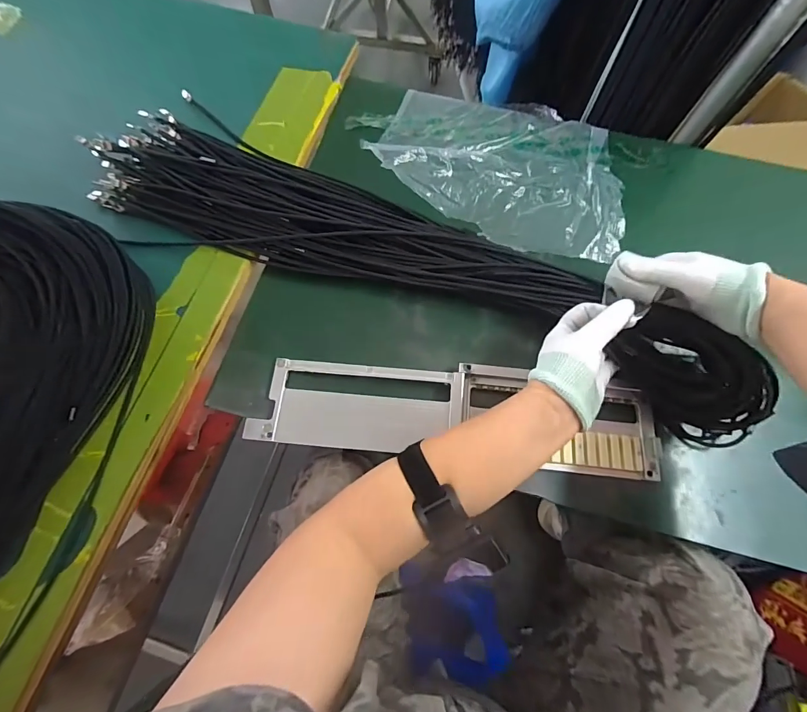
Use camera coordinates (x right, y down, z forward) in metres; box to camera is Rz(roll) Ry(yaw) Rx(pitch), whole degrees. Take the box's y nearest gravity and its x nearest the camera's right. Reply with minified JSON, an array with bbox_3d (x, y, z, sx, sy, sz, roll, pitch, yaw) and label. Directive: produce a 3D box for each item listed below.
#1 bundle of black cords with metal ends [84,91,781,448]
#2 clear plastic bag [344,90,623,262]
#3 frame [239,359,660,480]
[{"bbox_3d":[0.003,-0.117,0.427,0.742,0.074,0.161,23,72,7],"label":"bundle of black cords with metal ends"},{"bbox_3d":[0.106,-0.256,0.494,0.353,0.037,0.234,10,72,2],"label":"clear plastic bag"},{"bbox_3d":[0.053,0.058,0.397,0.401,0.018,0.096,5,71,1],"label":"frame"}]

